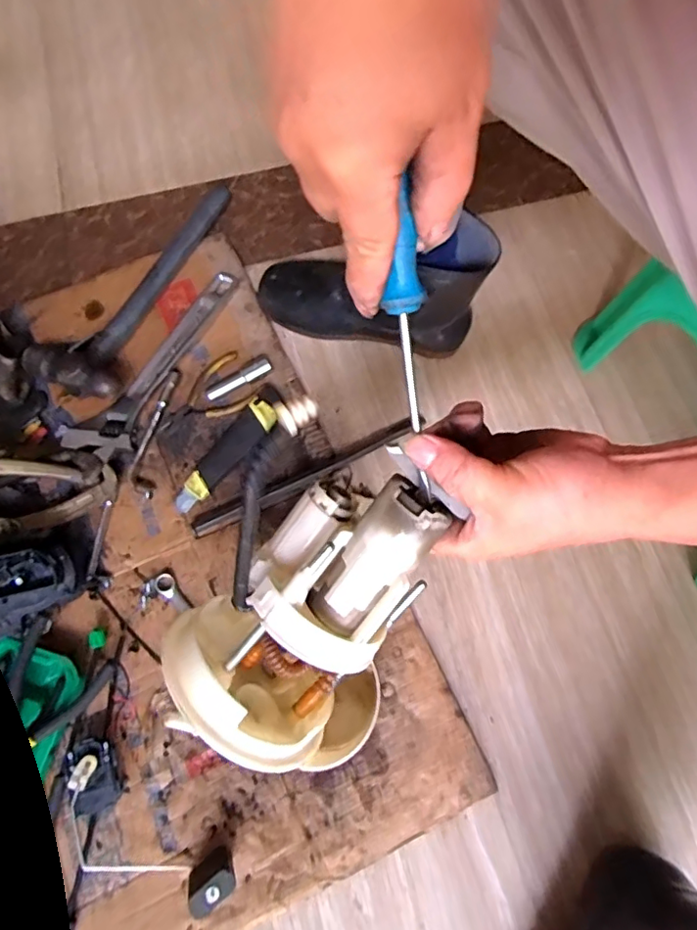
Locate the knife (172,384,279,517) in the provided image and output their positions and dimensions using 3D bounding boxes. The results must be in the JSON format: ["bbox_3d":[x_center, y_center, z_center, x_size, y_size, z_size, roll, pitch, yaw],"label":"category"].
[{"bbox_3d":[-0.124,-0.018,0.598,0.043,0.019,0.164,33,74,13],"label":"knife"}]

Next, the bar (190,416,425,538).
[{"bbox_3d":[-0.038,0.010,0.595,0.273,0.012,0.020,-25,71,-8],"label":"bar"}]

